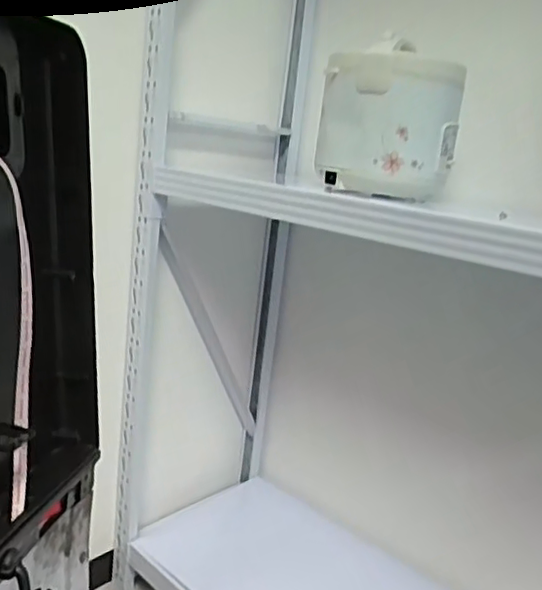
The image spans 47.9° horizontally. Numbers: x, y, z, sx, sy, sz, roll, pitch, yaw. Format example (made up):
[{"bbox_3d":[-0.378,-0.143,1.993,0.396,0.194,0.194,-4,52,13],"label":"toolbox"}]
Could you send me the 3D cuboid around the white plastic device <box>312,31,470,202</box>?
[{"bbox_3d":[0.177,-0.269,0.946,0.167,0.224,0.171,-4,18,-38],"label":"white plastic device"}]

